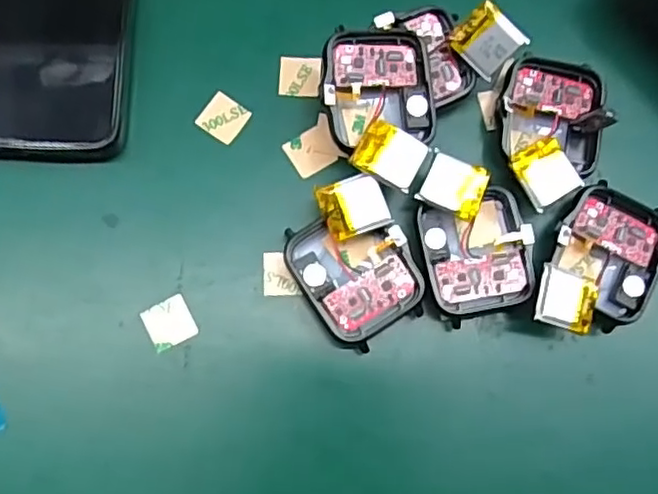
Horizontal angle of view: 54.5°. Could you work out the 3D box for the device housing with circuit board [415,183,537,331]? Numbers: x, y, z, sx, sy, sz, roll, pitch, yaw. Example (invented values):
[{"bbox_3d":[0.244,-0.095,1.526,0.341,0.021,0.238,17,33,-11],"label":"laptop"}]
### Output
[{"bbox_3d":[0.052,0.003,0.224,0.038,0.011,0.042,-17,79,-8],"label":"device housing with circuit board"}]

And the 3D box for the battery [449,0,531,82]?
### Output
[{"bbox_3d":[0.055,-0.072,0.222,0.020,0.004,0.020,43,120,-6],"label":"battery"}]

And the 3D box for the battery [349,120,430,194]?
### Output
[{"bbox_3d":[0.021,-0.030,0.211,0.022,0.004,0.019,31,73,3],"label":"battery"}]

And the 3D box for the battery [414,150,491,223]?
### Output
[{"bbox_3d":[0.043,-0.021,0.224,0.021,0.009,0.020,24,77,1],"label":"battery"}]

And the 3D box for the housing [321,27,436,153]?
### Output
[{"bbox_3d":[0.017,-0.056,0.223,0.038,0.009,0.039,-6,88,-10],"label":"housing"}]

